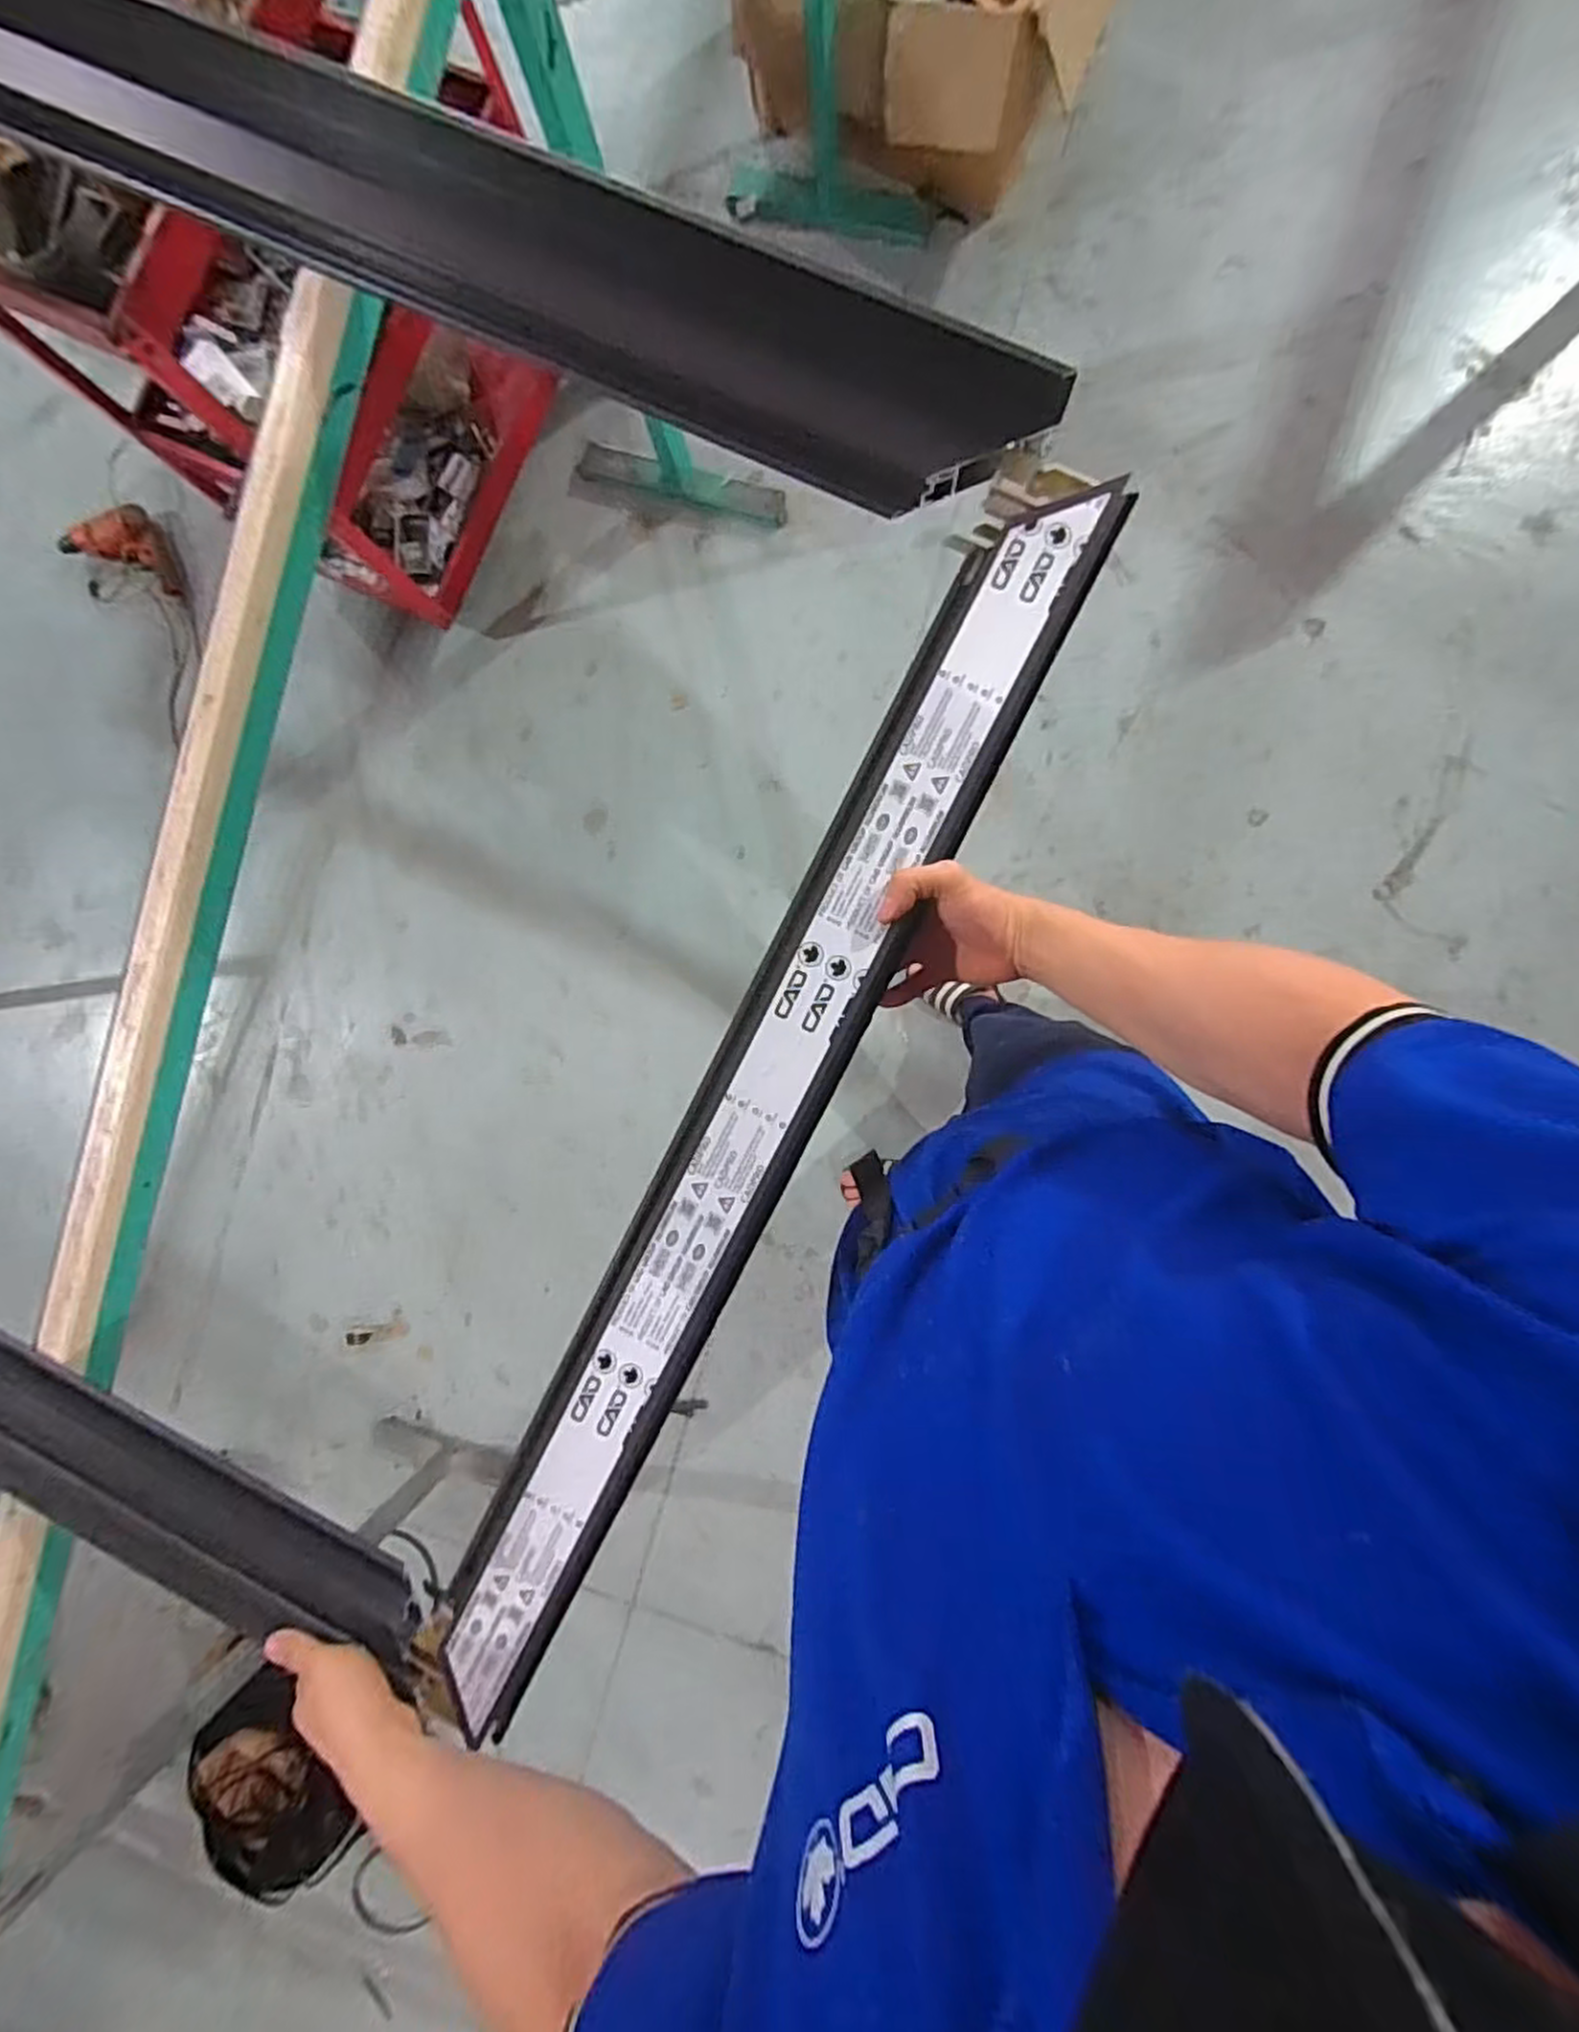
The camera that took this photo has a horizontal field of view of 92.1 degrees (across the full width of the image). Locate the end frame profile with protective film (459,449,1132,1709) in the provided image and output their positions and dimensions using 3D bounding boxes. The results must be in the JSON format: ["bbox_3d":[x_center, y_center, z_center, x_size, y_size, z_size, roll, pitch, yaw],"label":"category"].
[{"bbox_3d":[-0.019,0.077,0.559,0.084,0.028,0.952,27,93,1],"label":"end frame profile with protective film"}]

